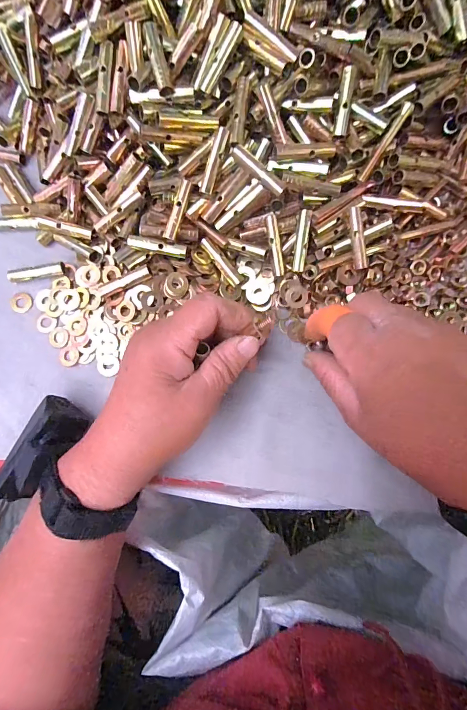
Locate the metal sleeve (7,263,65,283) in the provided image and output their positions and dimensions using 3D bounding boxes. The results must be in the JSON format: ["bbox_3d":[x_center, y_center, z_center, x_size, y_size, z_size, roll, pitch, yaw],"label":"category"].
[{"bbox_3d":[-0.154,-0.066,0.278,0.041,0.010,0.010,-13,83,0],"label":"metal sleeve"}]

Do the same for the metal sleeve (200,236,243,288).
[{"bbox_3d":[-0.009,-0.069,0.267,0.010,0.012,0.042,-38,83,-3],"label":"metal sleeve"}]

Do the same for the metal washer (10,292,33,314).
[{"bbox_3d":[-0.168,-0.042,0.280,0.016,0.004,0.016,0,83,2],"label":"metal washer"}]

